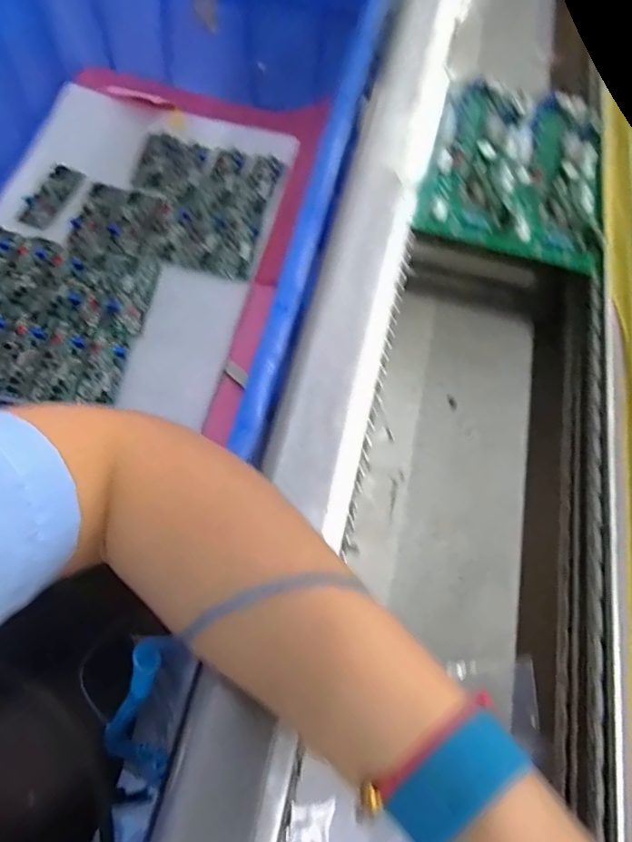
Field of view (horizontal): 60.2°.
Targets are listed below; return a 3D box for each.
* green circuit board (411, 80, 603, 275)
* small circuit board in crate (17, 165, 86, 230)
[{"bbox_3d":[0.150,-0.197,0.416,0.130,0.026,0.178,13,63,1],"label":"green circuit board"},{"bbox_3d":[-0.274,-0.233,0.565,0.036,0.009,0.082,21,64,5],"label":"small circuit board in crate"}]

